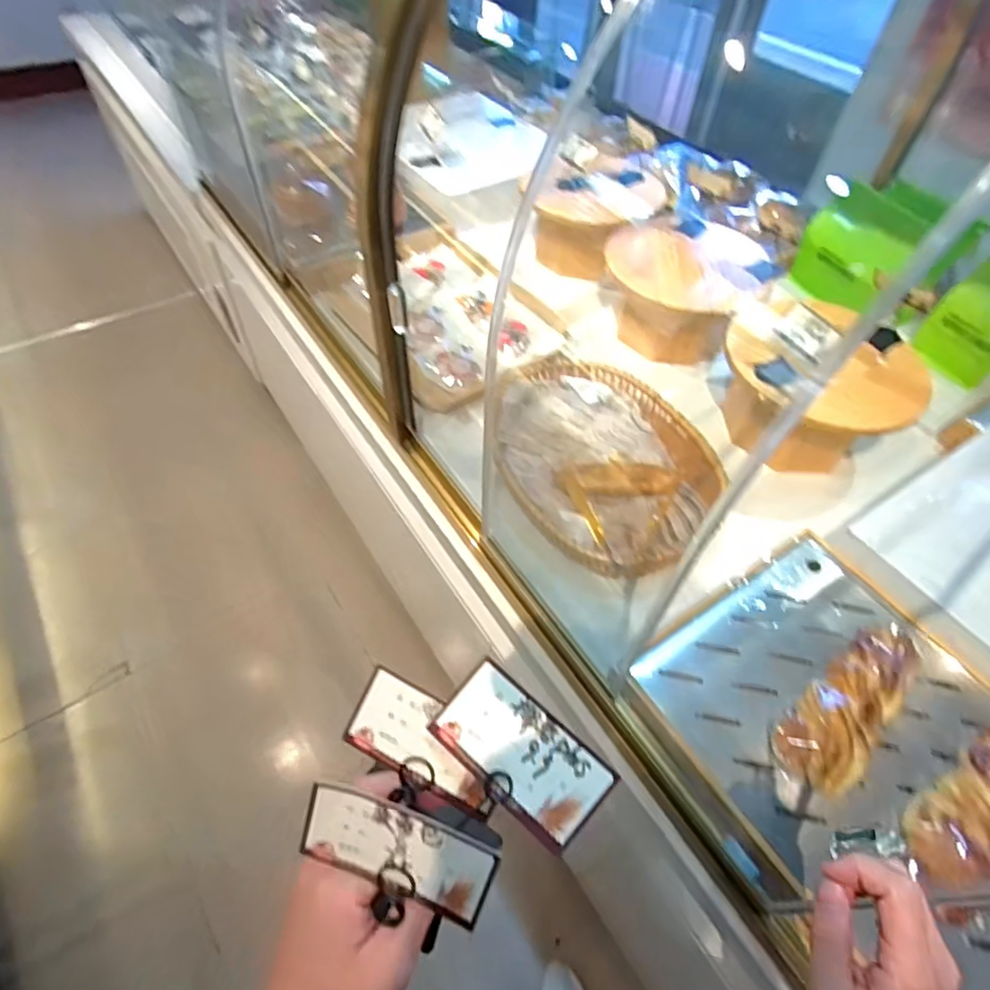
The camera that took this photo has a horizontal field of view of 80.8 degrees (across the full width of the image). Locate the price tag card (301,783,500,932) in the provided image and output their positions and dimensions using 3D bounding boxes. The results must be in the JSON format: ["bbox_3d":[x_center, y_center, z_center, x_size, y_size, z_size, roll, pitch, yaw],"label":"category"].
[{"bbox_3d":[-0.045,0.161,0.265,0.084,0.045,0.007,18,17,7],"label":"price tag card"}]

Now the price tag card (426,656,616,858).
[{"bbox_3d":[0.014,0.129,0.293,0.087,0.004,0.048,41,87,11],"label":"price tag card"}]

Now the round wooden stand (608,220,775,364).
[{"bbox_3d":[0.330,-0.354,1.051,0.259,0.151,0.259,1,53,-2],"label":"round wooden stand"}]

